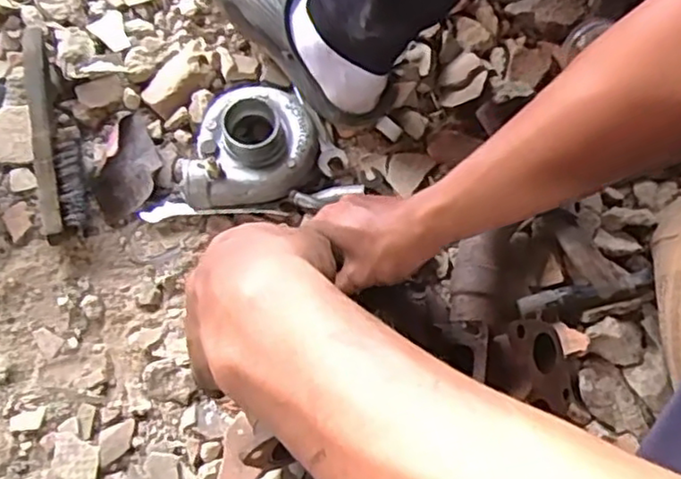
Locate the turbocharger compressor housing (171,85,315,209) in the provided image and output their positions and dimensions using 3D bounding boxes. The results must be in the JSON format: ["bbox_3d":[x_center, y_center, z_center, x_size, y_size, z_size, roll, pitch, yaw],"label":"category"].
[{"bbox_3d":[-0.103,-0.102,0.716,0.154,0.063,0.134,-8,71,-1],"label":"turbocharger compressor housing"}]

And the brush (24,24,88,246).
[{"bbox_3d":[-0.300,-0.116,0.707,0.045,0.047,0.236,-11,73,-5],"label":"brush"}]

